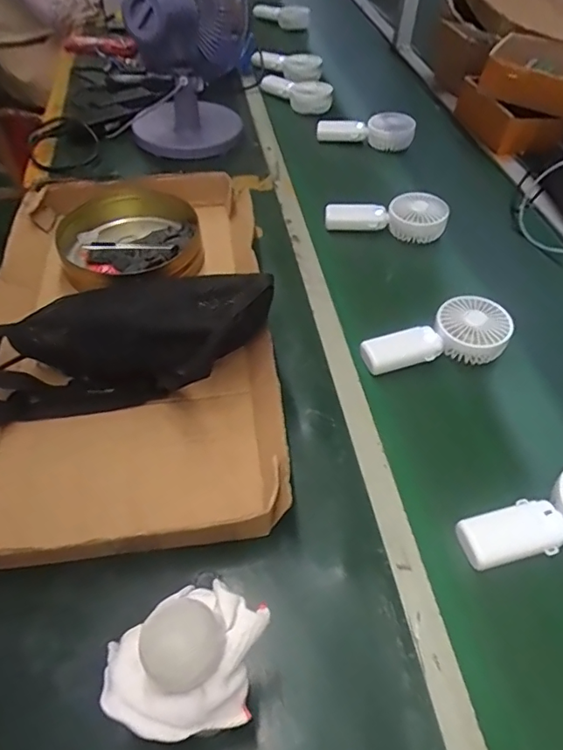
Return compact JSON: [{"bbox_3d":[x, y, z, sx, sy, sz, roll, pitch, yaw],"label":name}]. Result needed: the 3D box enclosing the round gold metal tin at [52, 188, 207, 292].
[{"bbox_3d":[-0.213,-0.187,0.720,0.207,0.058,0.199,1,49,-1],"label":"round gold metal tin"}]

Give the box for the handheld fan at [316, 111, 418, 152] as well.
[{"bbox_3d":[0.169,-0.482,1.028,0.188,0.066,0.063,-7,49,-8],"label":"handheld fan"}]

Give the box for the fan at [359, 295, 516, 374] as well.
[{"bbox_3d":[0.188,-0.045,0.632,0.182,0.047,0.079,-13,50,-13],"label":"fan"}]

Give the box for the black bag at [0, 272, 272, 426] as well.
[{"bbox_3d":[-0.194,-0.032,0.561,0.379,0.099,0.141,-17,50,0],"label":"black bag"}]

